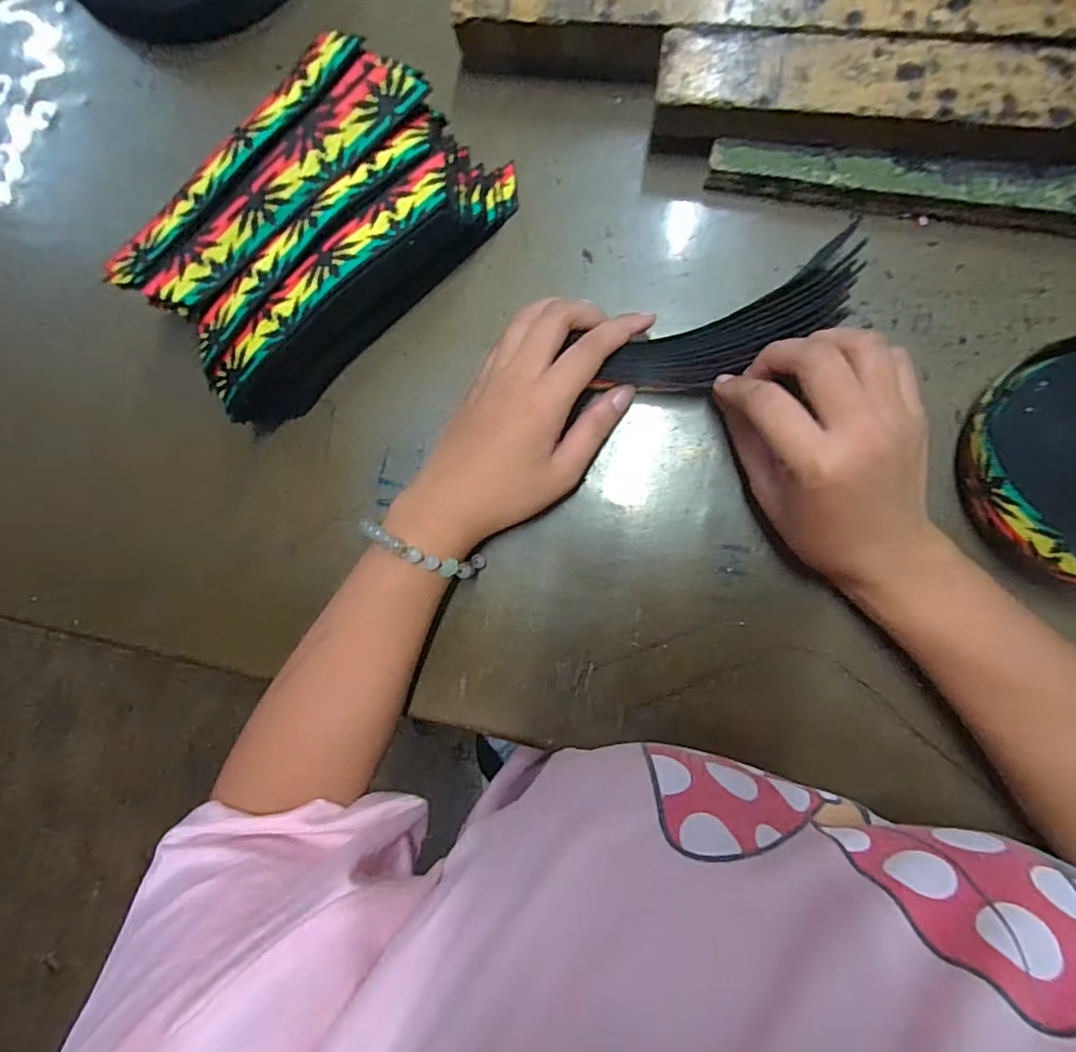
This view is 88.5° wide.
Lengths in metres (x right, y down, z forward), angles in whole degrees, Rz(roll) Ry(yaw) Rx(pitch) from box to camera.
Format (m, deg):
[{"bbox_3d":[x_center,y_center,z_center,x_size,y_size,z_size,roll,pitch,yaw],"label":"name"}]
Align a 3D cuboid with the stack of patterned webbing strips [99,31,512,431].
[{"bbox_3d":[-0.118,-0.160,0.309,0.204,0.068,0.106,-40,84,5],"label":"stack of patterned webbing strips"}]

